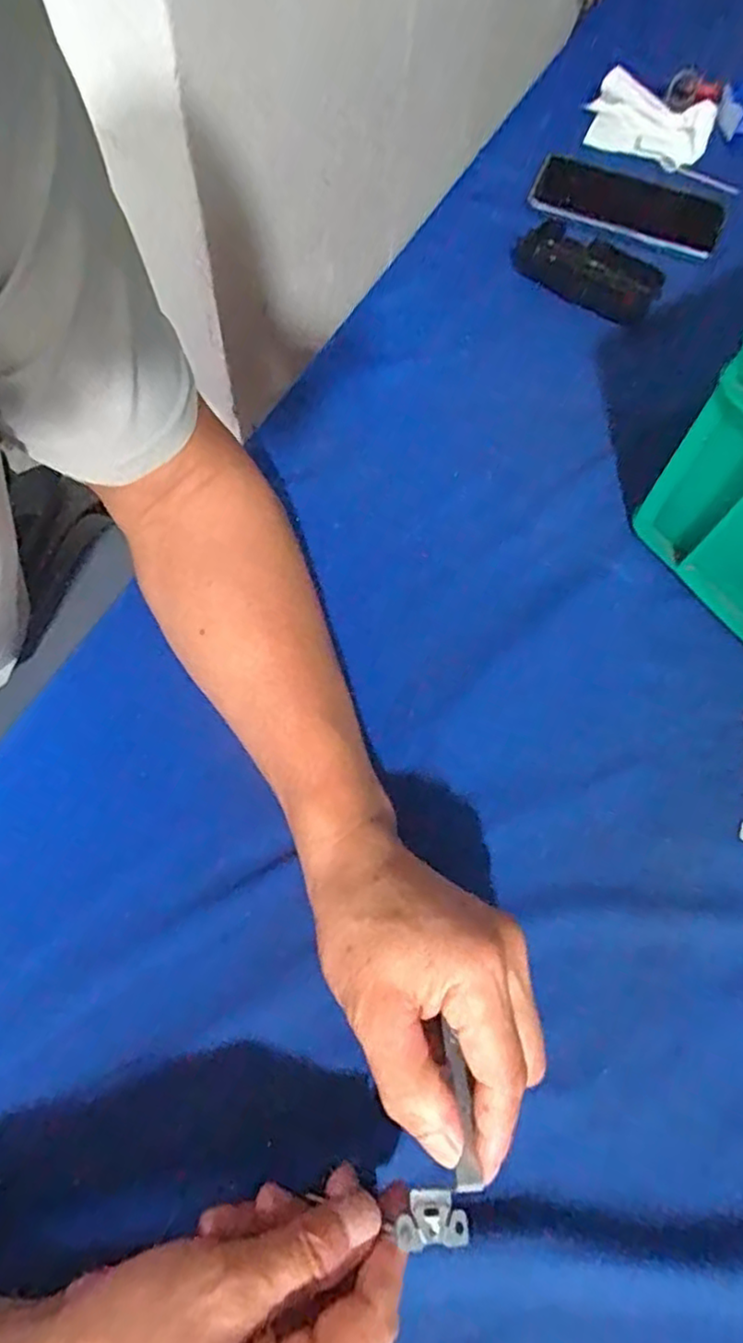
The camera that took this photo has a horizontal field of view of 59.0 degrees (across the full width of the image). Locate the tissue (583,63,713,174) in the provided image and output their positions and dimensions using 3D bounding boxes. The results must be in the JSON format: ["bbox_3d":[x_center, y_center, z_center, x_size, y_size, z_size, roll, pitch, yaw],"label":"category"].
[{"bbox_3d":[0.256,-0.509,0.613,0.117,0.038,0.052,23,65,8],"label":"tissue"}]

